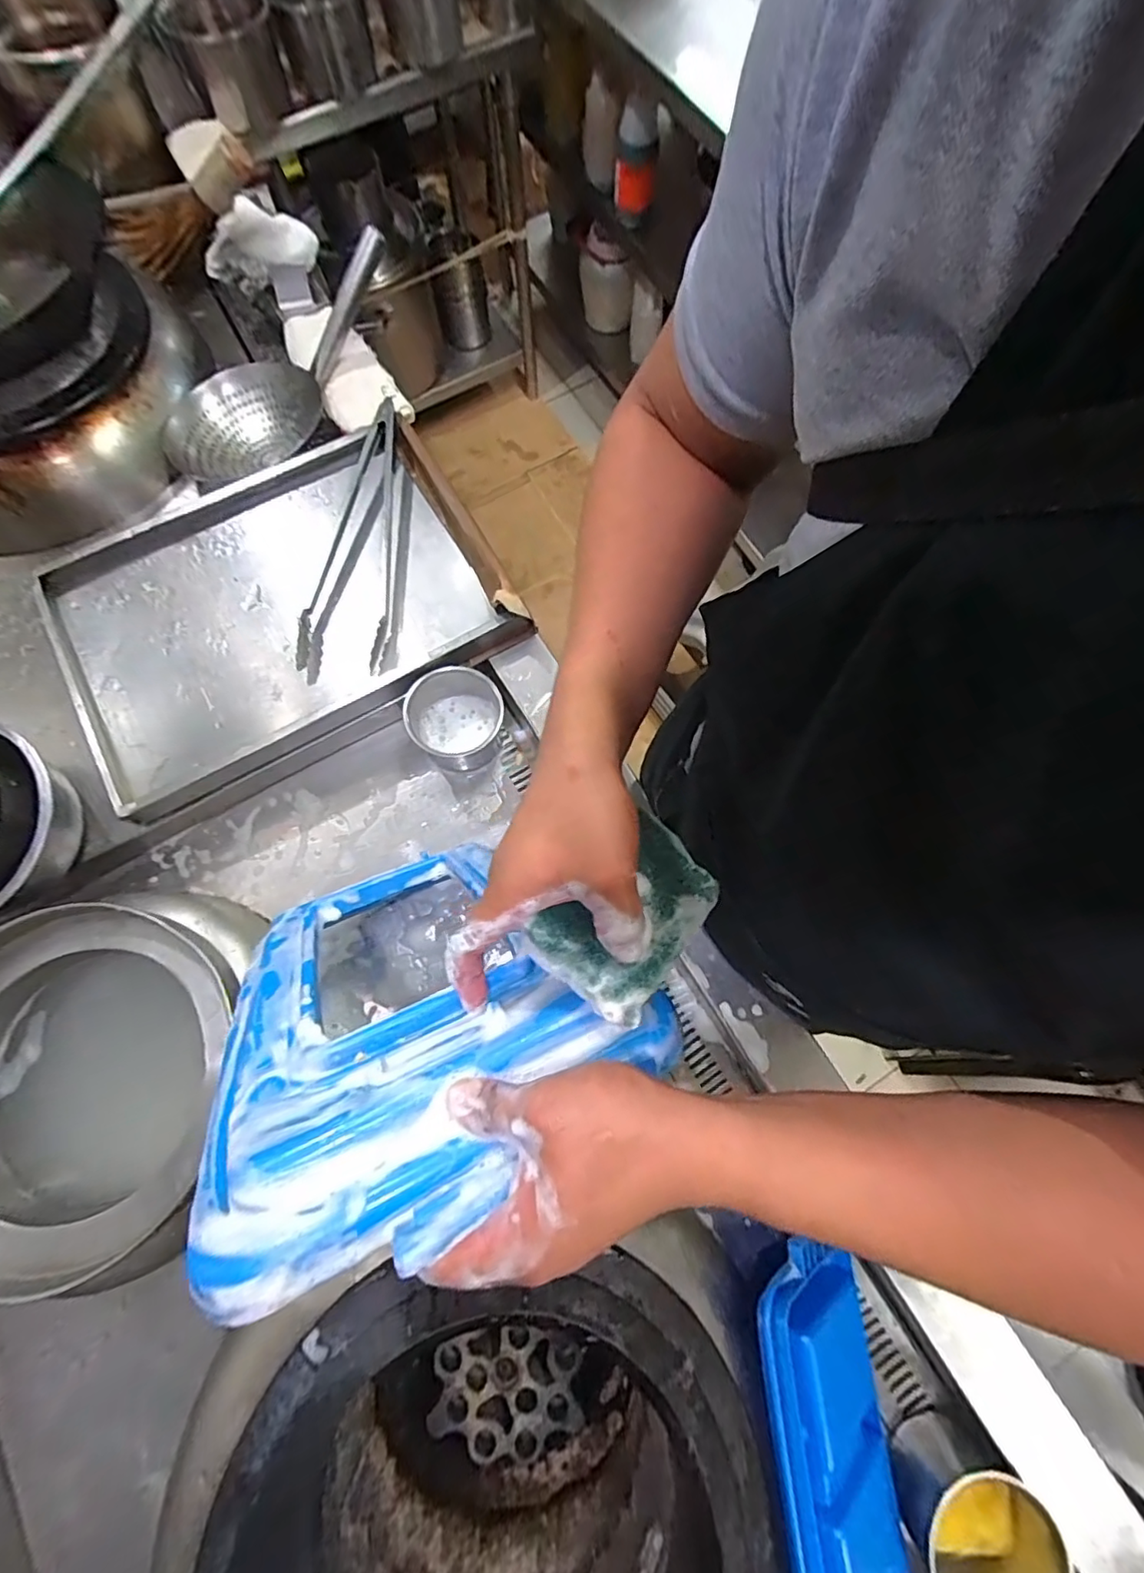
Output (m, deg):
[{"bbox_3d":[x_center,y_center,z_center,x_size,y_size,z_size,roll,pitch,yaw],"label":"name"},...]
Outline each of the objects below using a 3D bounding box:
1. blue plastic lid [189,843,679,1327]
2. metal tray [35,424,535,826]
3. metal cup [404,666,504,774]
[{"bbox_3d":[-0.133,0.137,0.441,0.269,0.401,0.049,-22,112,-23],"label":"blue plastic lid"},{"bbox_3d":[-0.390,-0.236,0.750,0.521,0.050,0.390,-29,77,-7],"label":"metal tray"},{"bbox_3d":[-0.149,-0.086,0.740,0.122,0.085,0.106,-22,76,-6],"label":"metal cup"}]

